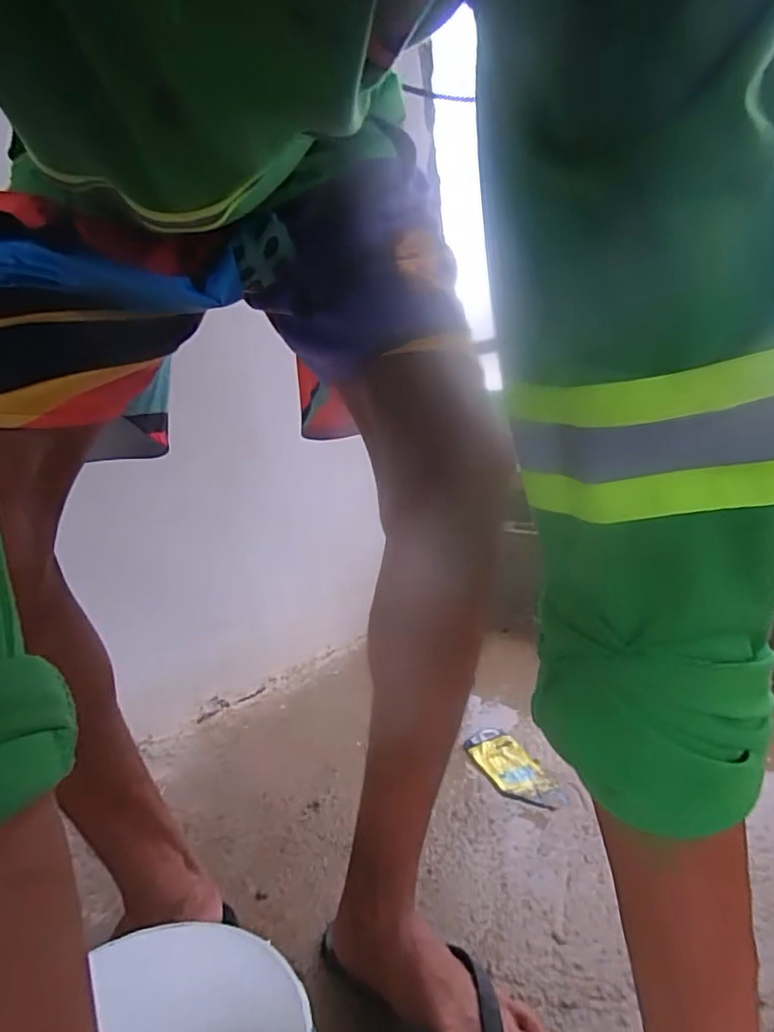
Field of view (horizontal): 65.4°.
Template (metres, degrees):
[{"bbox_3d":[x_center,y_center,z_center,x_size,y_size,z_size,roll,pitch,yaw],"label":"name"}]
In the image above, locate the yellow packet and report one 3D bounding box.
[{"bbox_3d":[0.169,0.340,0.815,0.073,0.009,0.165,-8,13,-22],"label":"yellow packet"}]

